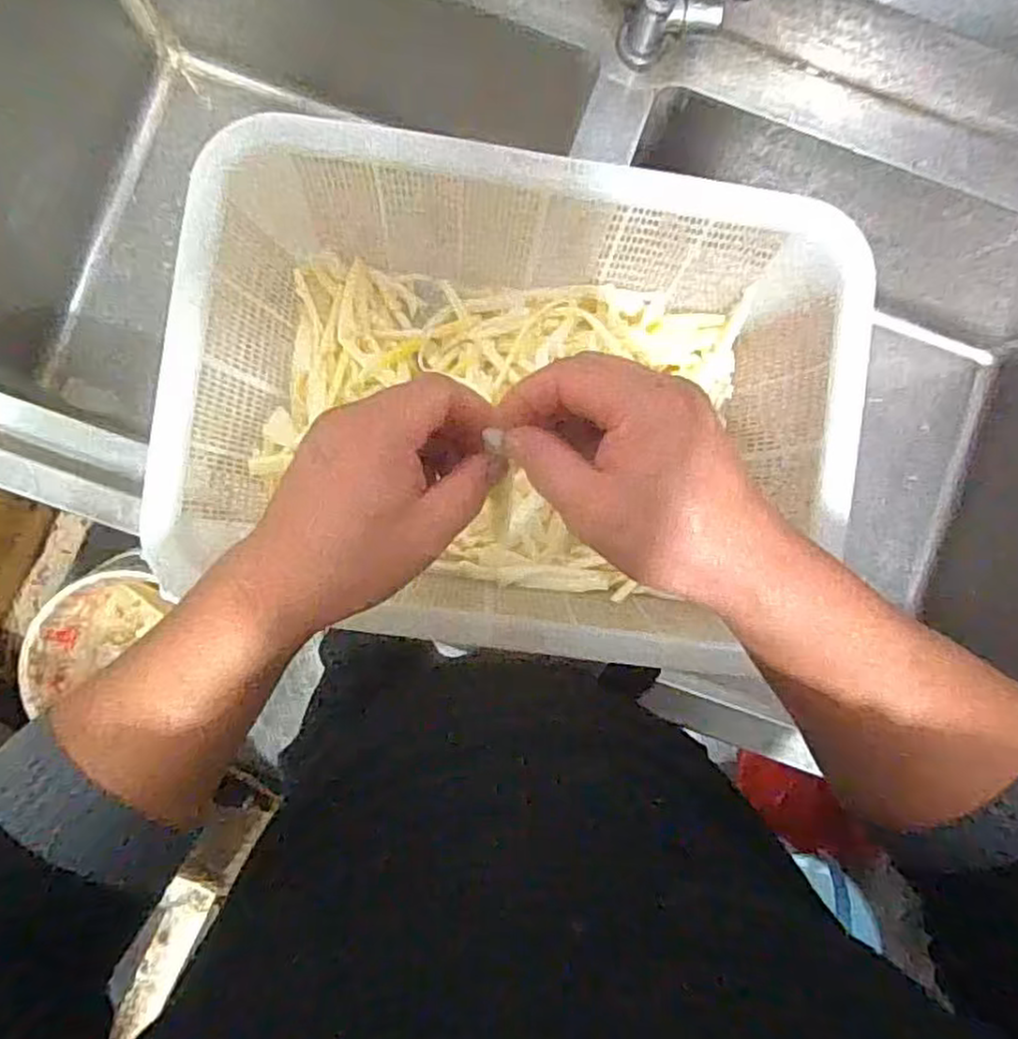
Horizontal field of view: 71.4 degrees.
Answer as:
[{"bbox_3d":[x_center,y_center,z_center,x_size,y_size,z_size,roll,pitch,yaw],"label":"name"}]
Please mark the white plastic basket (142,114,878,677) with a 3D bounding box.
[{"bbox_3d":[0.005,-0.082,0.497,0.422,0.144,0.290,7,89,-2],"label":"white plastic basket"}]

